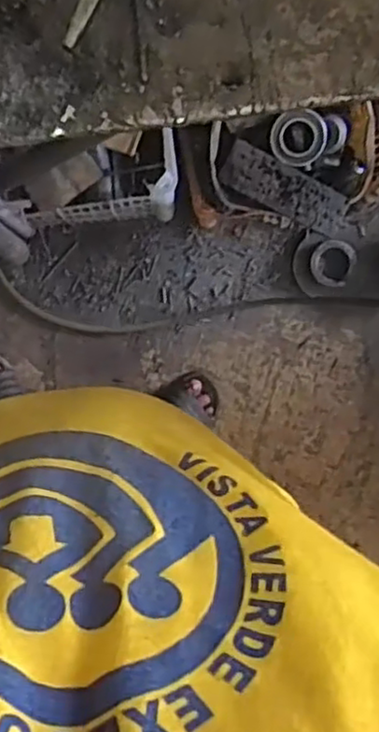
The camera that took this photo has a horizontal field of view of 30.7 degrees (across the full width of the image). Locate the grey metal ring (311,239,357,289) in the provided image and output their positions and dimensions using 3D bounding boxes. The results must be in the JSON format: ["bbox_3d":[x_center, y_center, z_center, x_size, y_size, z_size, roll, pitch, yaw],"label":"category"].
[{"bbox_3d":[0.263,-0.190,1.269,0.078,0.010,0.083,2,97,17],"label":"grey metal ring"}]

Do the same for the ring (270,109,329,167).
[{"bbox_3d":[0.174,-0.363,1.096,0.087,0.016,0.087,-1,110,-2],"label":"ring"}]

